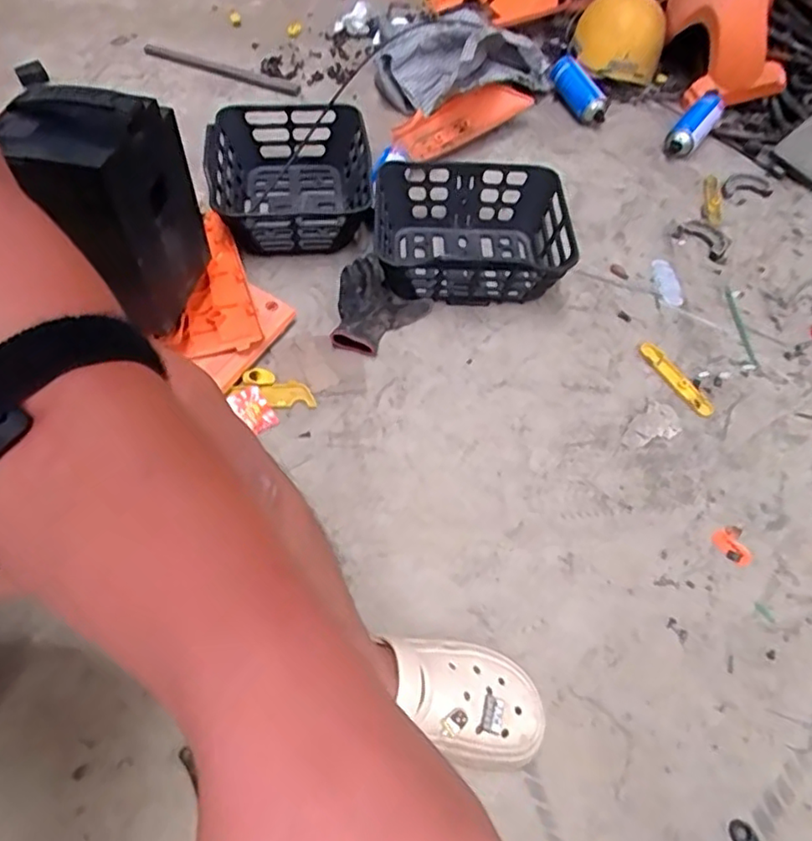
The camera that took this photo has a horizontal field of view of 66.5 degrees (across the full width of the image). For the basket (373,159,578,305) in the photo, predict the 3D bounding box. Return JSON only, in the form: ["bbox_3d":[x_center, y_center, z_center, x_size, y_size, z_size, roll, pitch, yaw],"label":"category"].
[{"bbox_3d":[0.106,-0.308,1.053,0.321,0.120,0.253,5,55,0],"label":"basket"}]

